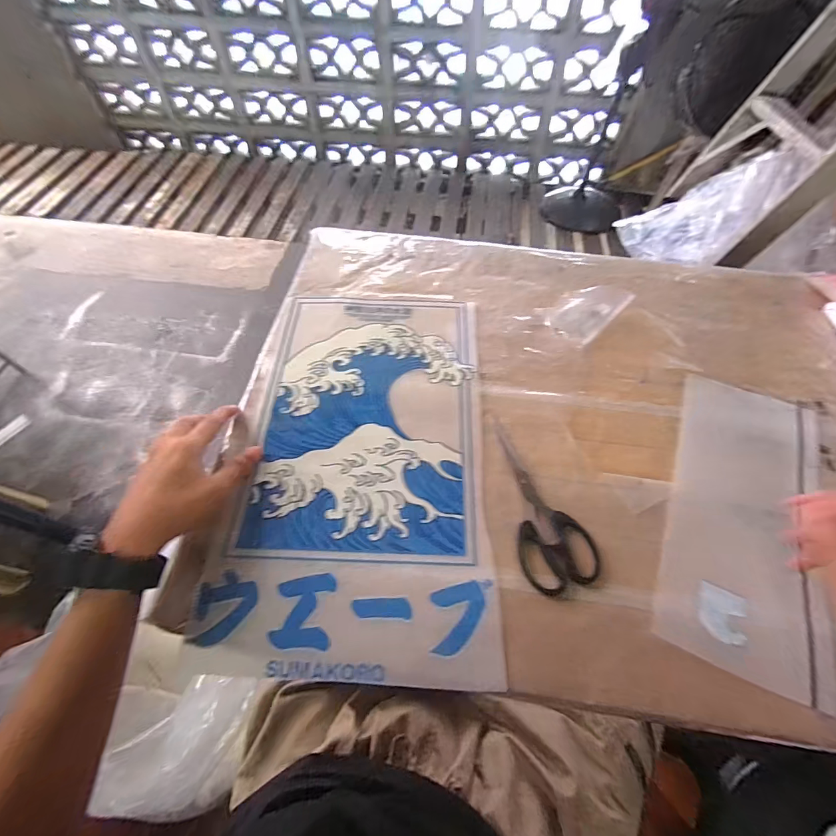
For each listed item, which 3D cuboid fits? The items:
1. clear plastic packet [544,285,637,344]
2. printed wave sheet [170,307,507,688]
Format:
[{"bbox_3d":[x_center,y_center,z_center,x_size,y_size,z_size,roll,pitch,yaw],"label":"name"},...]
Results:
[{"bbox_3d":[0.225,-0.146,0.496,0.130,0.014,0.065,-40,67,-22],"label":"clear plastic packet"},{"bbox_3d":[-0.052,0.026,0.400,0.251,0.007,0.409,3,60,2],"label":"printed wave sheet"}]

